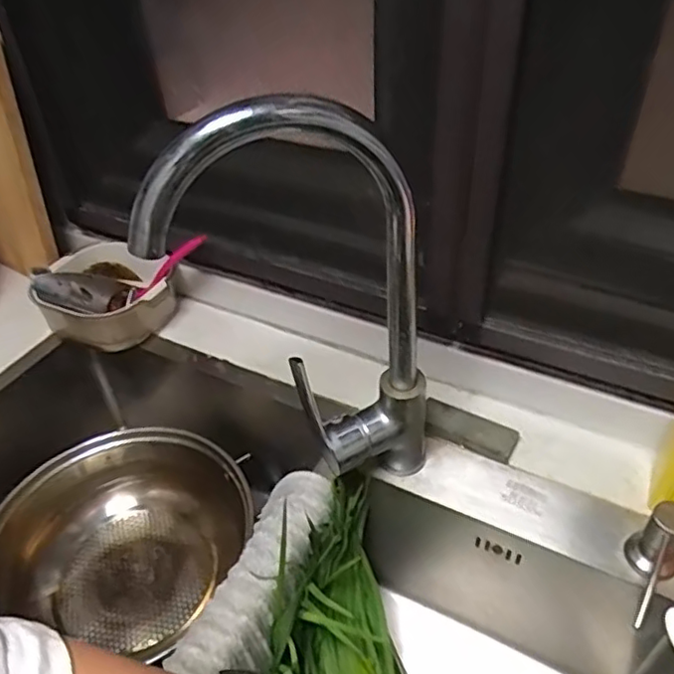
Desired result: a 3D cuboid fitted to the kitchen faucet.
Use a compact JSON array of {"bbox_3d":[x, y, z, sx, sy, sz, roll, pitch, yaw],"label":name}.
[{"bbox_3d":[-0.023,0.001,0.477,0.196,0.360,0.056,-17,42,-15],"label":"kitchen faucet"}]

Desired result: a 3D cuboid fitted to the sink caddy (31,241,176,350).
[{"bbox_3d":[-0.289,-0.055,0.781,0.150,0.070,0.141,-11,41,-8],"label":"sink caddy"}]

